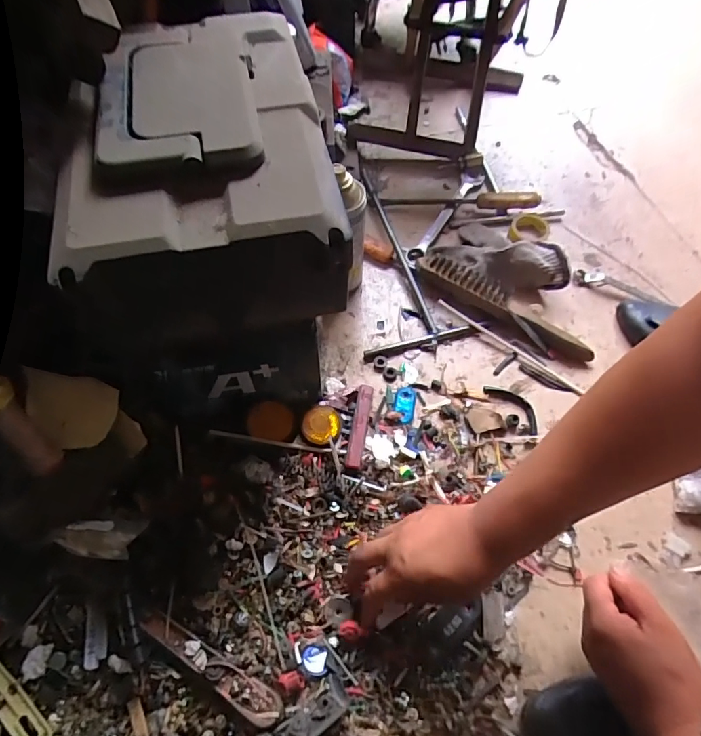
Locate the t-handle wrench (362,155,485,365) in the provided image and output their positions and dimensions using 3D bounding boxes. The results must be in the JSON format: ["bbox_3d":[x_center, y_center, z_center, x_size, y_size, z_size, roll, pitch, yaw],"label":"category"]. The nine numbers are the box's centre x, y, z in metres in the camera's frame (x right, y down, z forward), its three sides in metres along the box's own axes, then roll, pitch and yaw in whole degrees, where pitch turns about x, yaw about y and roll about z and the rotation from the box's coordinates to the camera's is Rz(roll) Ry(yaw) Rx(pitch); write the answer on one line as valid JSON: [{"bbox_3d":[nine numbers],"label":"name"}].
[{"bbox_3d":[0.042,-0.188,0.677,0.163,0.030,0.370,-15,62,-11],"label":"t-handle wrench"}]

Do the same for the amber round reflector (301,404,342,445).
[{"bbox_3d":[-0.033,0.064,0.523,0.042,0.016,0.046,1,60,-2],"label":"amber round reflector"}]

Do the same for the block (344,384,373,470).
[{"bbox_3d":[0.010,0.067,0.533,0.017,0.015,0.104,10,60,3],"label":"block"}]

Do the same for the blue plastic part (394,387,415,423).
[{"bbox_3d":[0.066,0.044,0.560,0.024,0.004,0.045,6,60,1],"label":"blue plastic part"}]

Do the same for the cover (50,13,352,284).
[{"bbox_3d":[-0.123,-0.210,0.371,0.194,0.033,0.284,-8,61,-7],"label":"cover"}]

